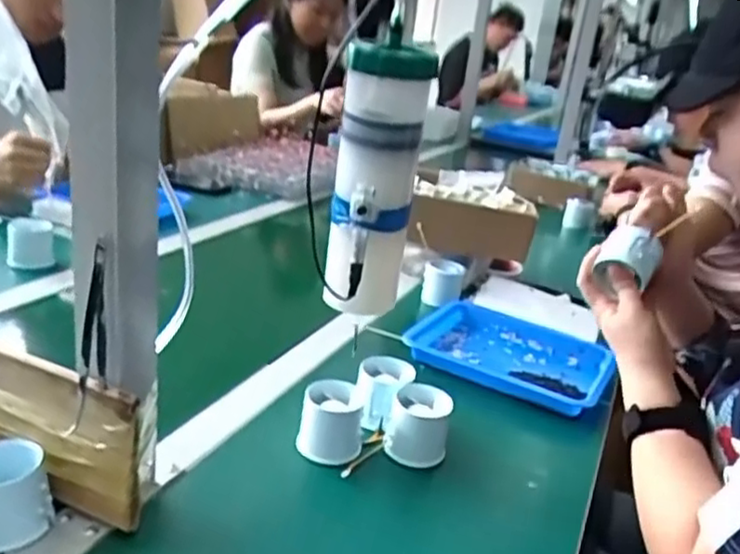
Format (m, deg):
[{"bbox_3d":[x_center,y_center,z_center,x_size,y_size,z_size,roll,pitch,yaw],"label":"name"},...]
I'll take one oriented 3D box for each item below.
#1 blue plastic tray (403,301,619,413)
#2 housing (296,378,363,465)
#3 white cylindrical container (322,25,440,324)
[{"bbox_3d":[0.163,0.091,0.800,0.213,0.032,0.169,17,22,24],"label":"blue plastic tray"},{"bbox_3d":[-0.033,0.125,0.596,0.052,0.054,0.052,7,20,1],"label":"housing"},{"bbox_3d":[0.004,-0.064,0.470,0.054,0.180,0.054,6,20,-2],"label":"white cylindrical container"}]

